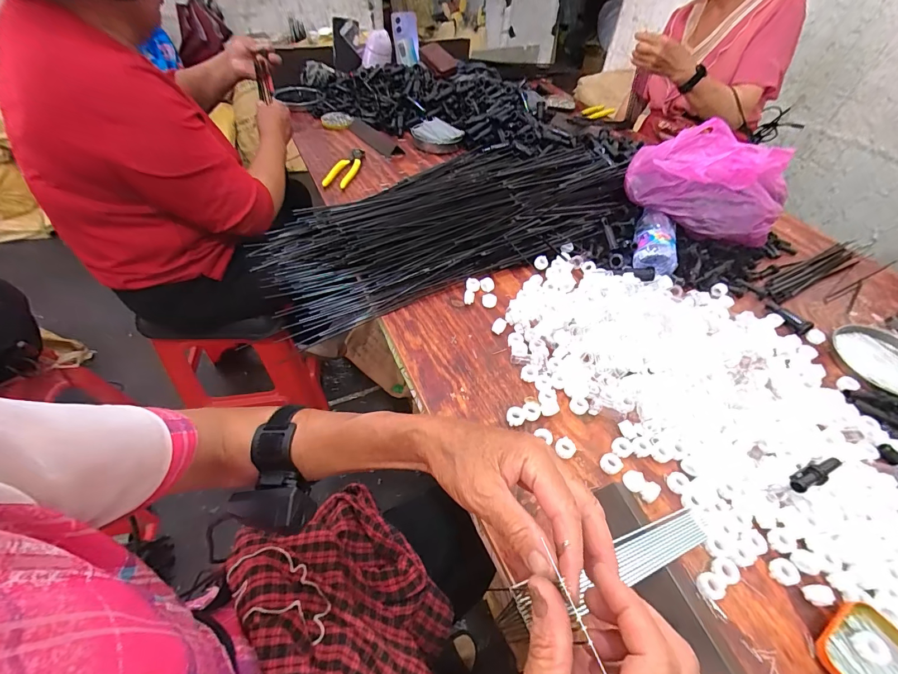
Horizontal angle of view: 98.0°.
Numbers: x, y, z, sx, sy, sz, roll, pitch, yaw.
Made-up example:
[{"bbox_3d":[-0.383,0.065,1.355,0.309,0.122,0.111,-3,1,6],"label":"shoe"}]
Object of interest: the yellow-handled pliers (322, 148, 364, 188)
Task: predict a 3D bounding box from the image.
[{"bbox_3d":[-0.223,-0.373,0.849,0.050,0.020,0.159,14,50,8],"label":"yellow-handled pliers"}]

